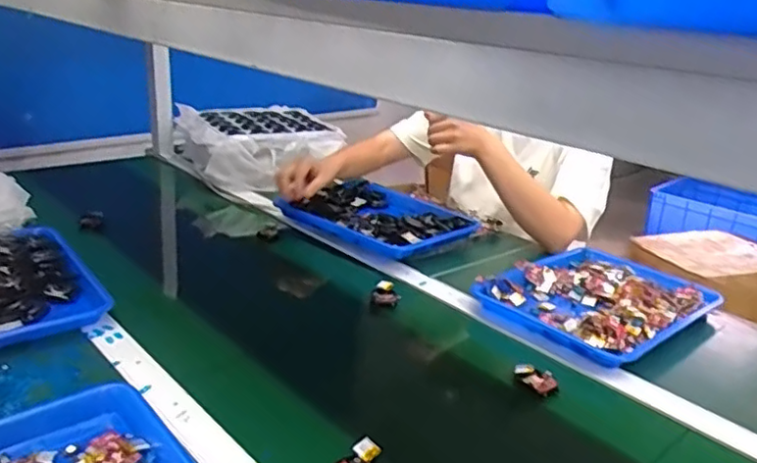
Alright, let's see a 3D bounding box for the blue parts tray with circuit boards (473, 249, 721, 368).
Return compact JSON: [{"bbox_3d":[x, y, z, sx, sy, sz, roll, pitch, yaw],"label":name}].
[{"bbox_3d":[0.332,0.097,0.969,0.316,0.033,0.250,-15,28,-40],"label":"blue parts tray with circuit boards"}]

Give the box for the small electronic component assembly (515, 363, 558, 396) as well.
[{"bbox_3d":[0.188,0.174,0.768,0.035,0.012,0.053,-12,26,-35],"label":"small electronic component assembly"}]

